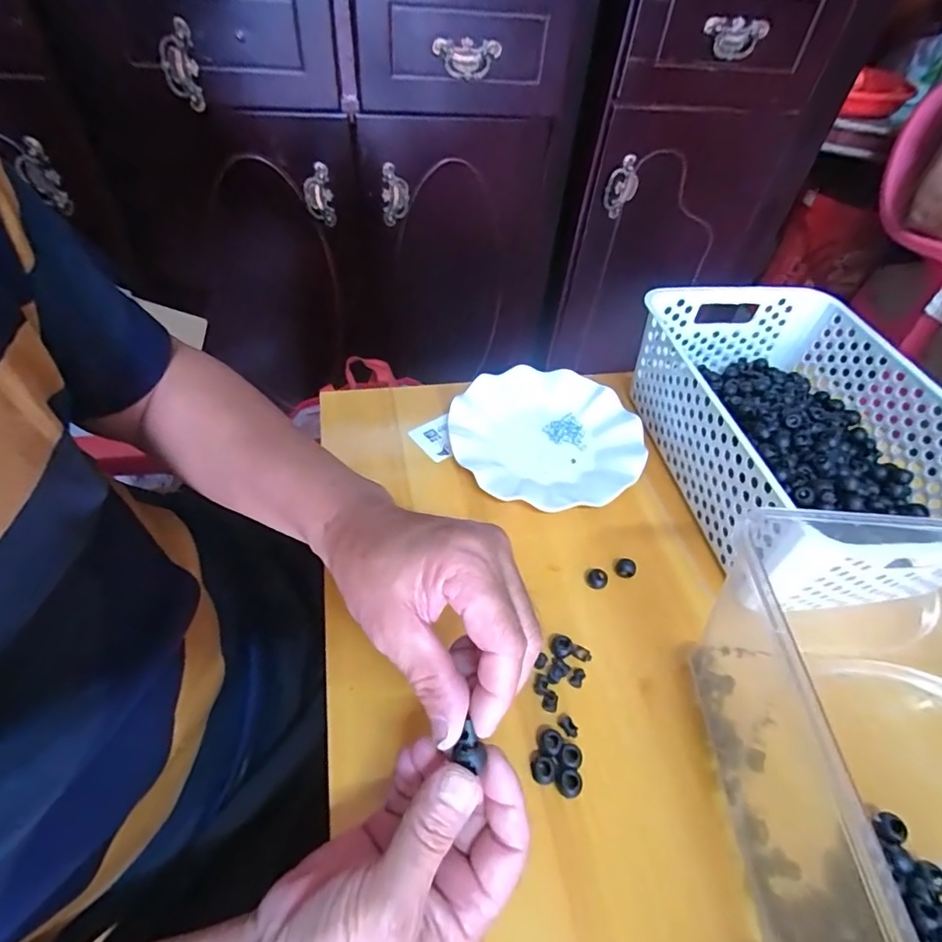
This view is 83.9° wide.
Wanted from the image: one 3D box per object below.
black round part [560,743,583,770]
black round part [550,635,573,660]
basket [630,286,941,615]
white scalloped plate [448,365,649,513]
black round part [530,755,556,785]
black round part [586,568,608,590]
[{"bbox_3d":[0.062,0.179,0.326,0.014,0.010,0.013,3,48,-4],"label":"black round part"},{"bbox_3d":[0.064,0.125,0.373,0.015,0.005,0.016,3,48,-4],"label":"black round part"},{"bbox_3d":[0.283,-0.043,0.460,0.207,0.114,0.300,-4,49,-10],"label":"basket"},{"bbox_3d":[0.073,-0.036,0.511,0.179,0.024,0.169,3,48,-4],"label":"white scalloped plate"},{"bbox_3d":[0.044,0.181,0.318,0.014,0.008,0.015,3,48,-4],"label":"black round part"},{"bbox_3d":[0.099,0.085,0.412,0.016,0.011,0.013,31,52,19],"label":"black round part"}]

